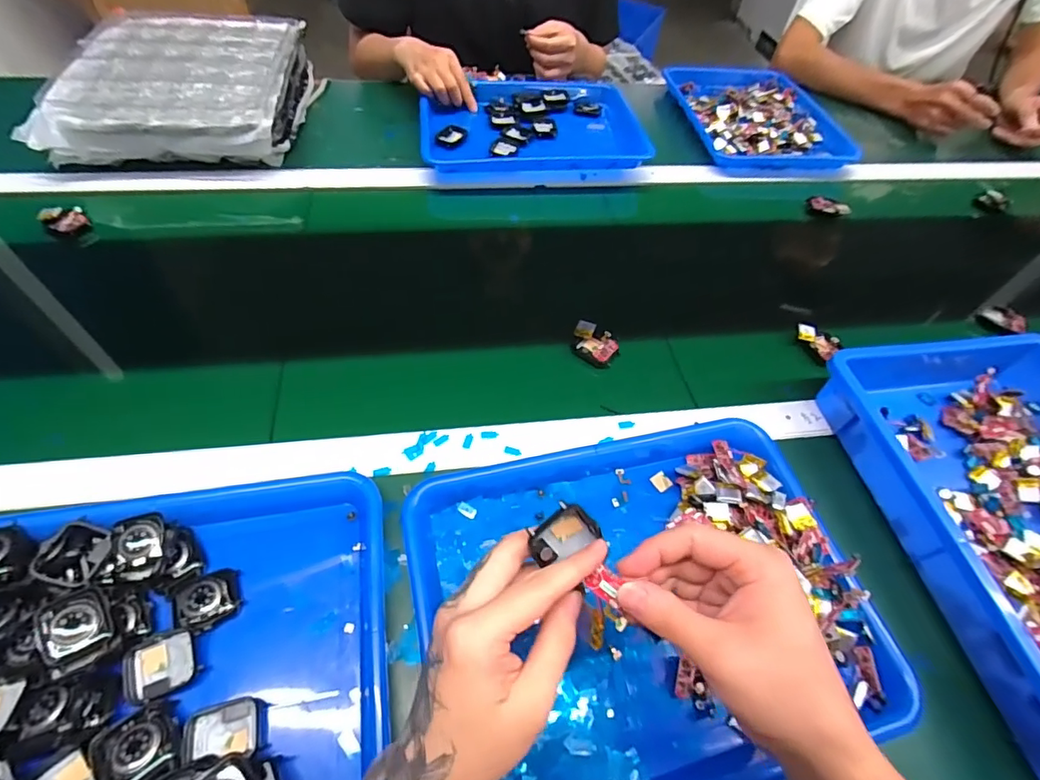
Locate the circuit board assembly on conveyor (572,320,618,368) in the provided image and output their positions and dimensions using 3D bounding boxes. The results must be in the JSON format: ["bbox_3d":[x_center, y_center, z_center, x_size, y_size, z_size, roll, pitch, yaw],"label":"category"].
[{"bbox_3d":[0.080,-0.050,0.534,0.053,0.015,0.039,33,59,17],"label":"circuit board assembly on conveyor"}]

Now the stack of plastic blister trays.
[{"bbox_3d":[-0.469,-0.430,0.712,0.293,0.081,0.316,2,55,-4],"label":"stack of plastic blister trays"}]

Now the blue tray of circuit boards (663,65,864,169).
[{"bbox_3d":[0.397,-0.481,0.856,0.239,0.031,0.327,-6,56,-9],"label":"blue tray of circuit boards"}]

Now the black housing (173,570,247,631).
[{"bbox_3d":[-0.227,0.153,0.358,0.041,0.010,0.037,-16,58,-16],"label":"black housing"}]

